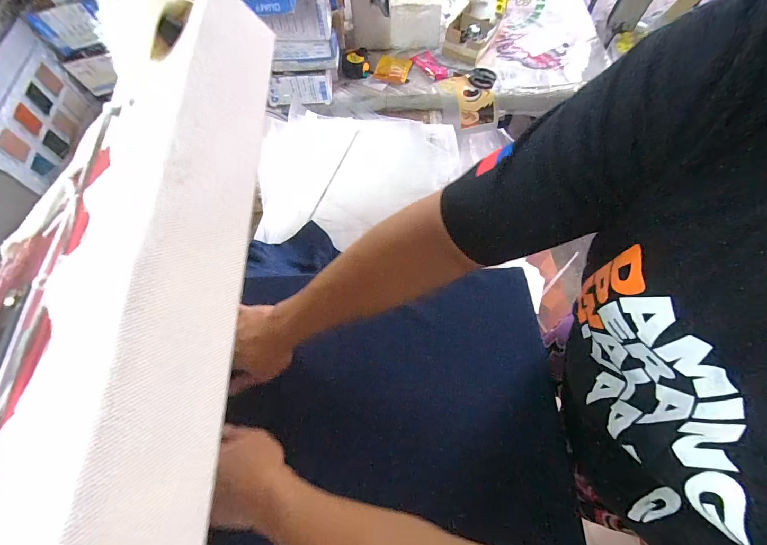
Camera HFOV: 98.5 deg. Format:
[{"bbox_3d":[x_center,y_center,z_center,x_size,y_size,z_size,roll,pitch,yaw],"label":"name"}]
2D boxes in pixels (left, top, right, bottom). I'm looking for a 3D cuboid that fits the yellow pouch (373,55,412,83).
[{"bbox_3d":[0.026,-0.554,0.890,0.088,0.006,0.109,13,65,7],"label":"yellow pouch"}]

